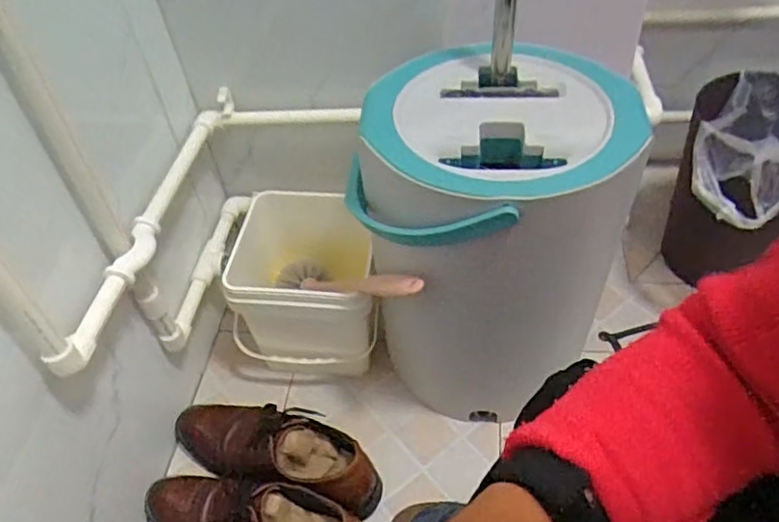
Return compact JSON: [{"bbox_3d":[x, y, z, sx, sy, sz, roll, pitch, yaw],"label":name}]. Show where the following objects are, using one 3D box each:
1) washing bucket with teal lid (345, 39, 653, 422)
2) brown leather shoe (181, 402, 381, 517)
[{"bbox_3d":[0.127,-0.027,0.767,0.270,0.391,0.293,-3,47,4],"label":"washing bucket with teal lid"},{"bbox_3d":[-0.152,0.233,0.788,0.286,0.102,0.111,15,51,19],"label":"brown leather shoe"}]

